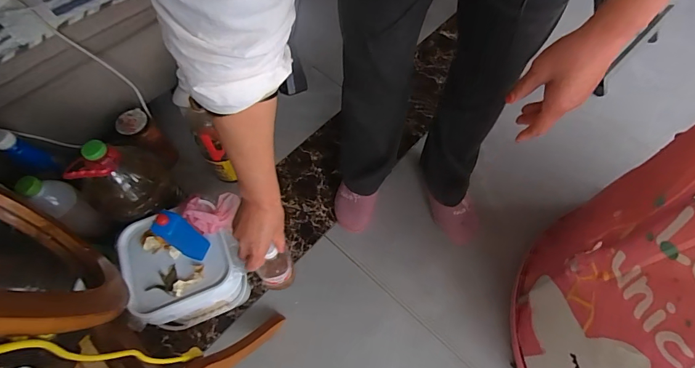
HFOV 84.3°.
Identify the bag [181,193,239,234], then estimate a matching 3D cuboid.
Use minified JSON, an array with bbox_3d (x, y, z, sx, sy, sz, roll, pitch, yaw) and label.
[{"bbox_3d":[-0.274,0.055,0.779,0.103,0.039,0.080,-13,61,-5],"label":"bag"}]

